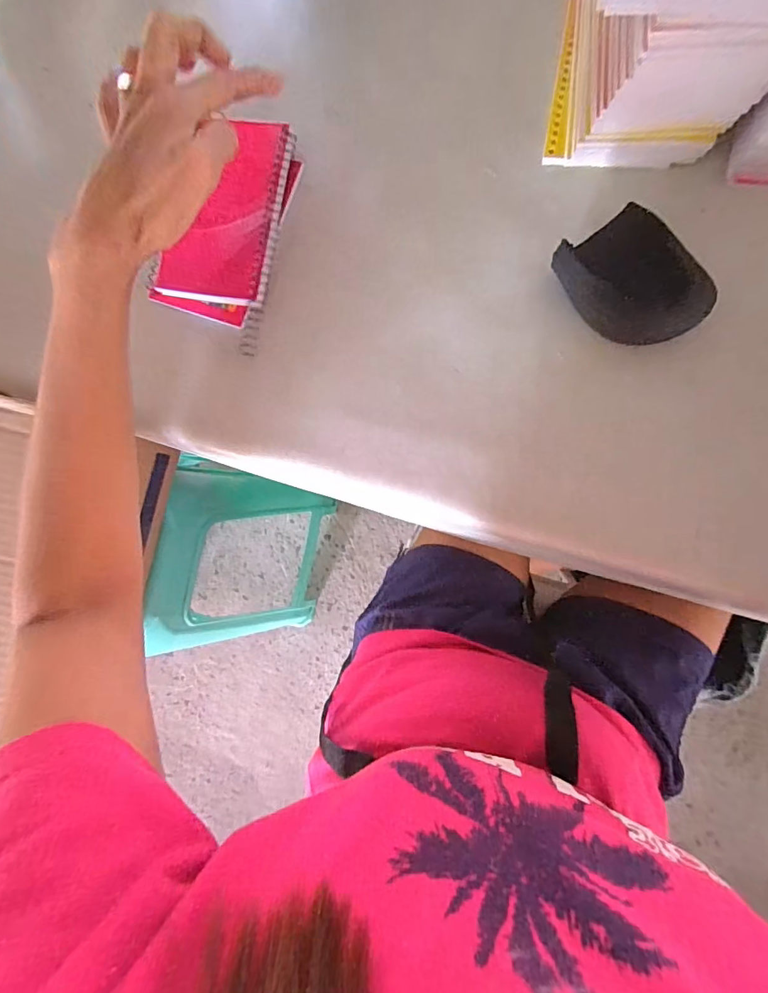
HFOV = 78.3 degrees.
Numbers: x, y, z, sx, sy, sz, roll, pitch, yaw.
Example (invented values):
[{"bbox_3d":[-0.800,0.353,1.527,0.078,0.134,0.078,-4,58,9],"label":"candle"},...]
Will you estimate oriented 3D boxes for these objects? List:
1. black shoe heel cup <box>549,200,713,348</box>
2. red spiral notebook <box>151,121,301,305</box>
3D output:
[{"bbox_3d":[0.154,-0.132,0.294,0.059,0.027,0.083,-36,81,5],"label":"black shoe heel cup"},{"bbox_3d":[-0.115,-0.203,0.334,0.080,0.016,0.125,11,93,2],"label":"red spiral notebook"}]

